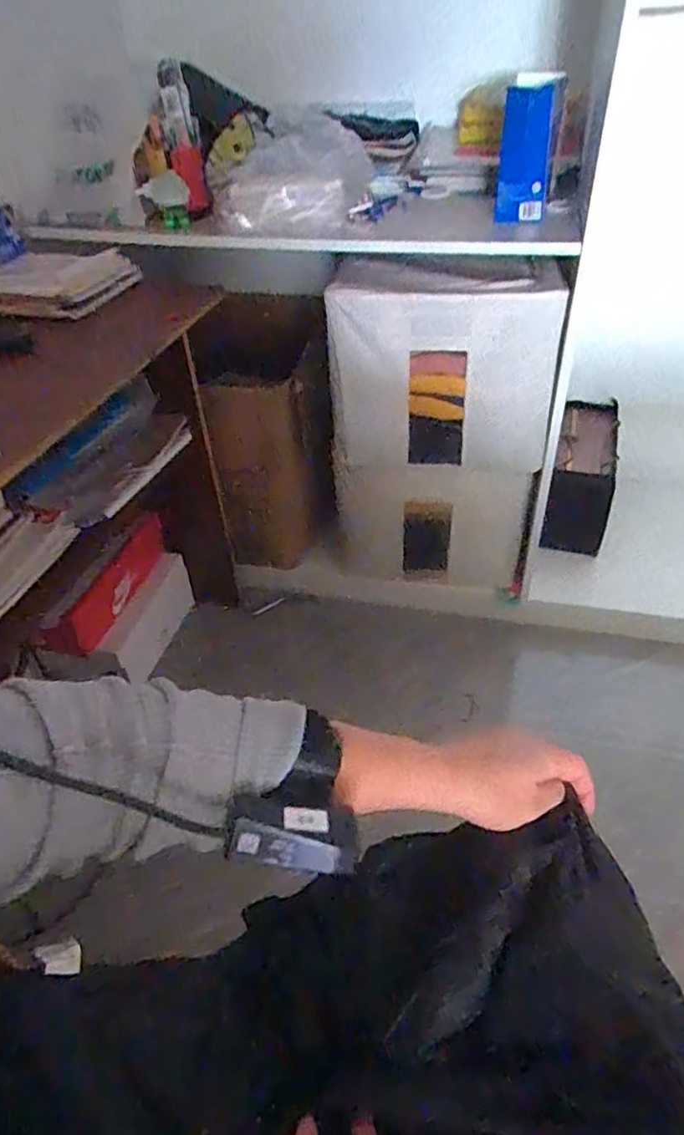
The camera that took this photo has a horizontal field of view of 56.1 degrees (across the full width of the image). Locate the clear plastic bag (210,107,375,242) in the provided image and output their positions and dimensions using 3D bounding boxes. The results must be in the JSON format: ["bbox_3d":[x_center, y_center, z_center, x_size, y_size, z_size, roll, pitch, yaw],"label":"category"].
[{"bbox_3d":[-0.066,-0.660,1.085,0.206,0.151,0.265,12,43,17],"label":"clear plastic bag"}]

